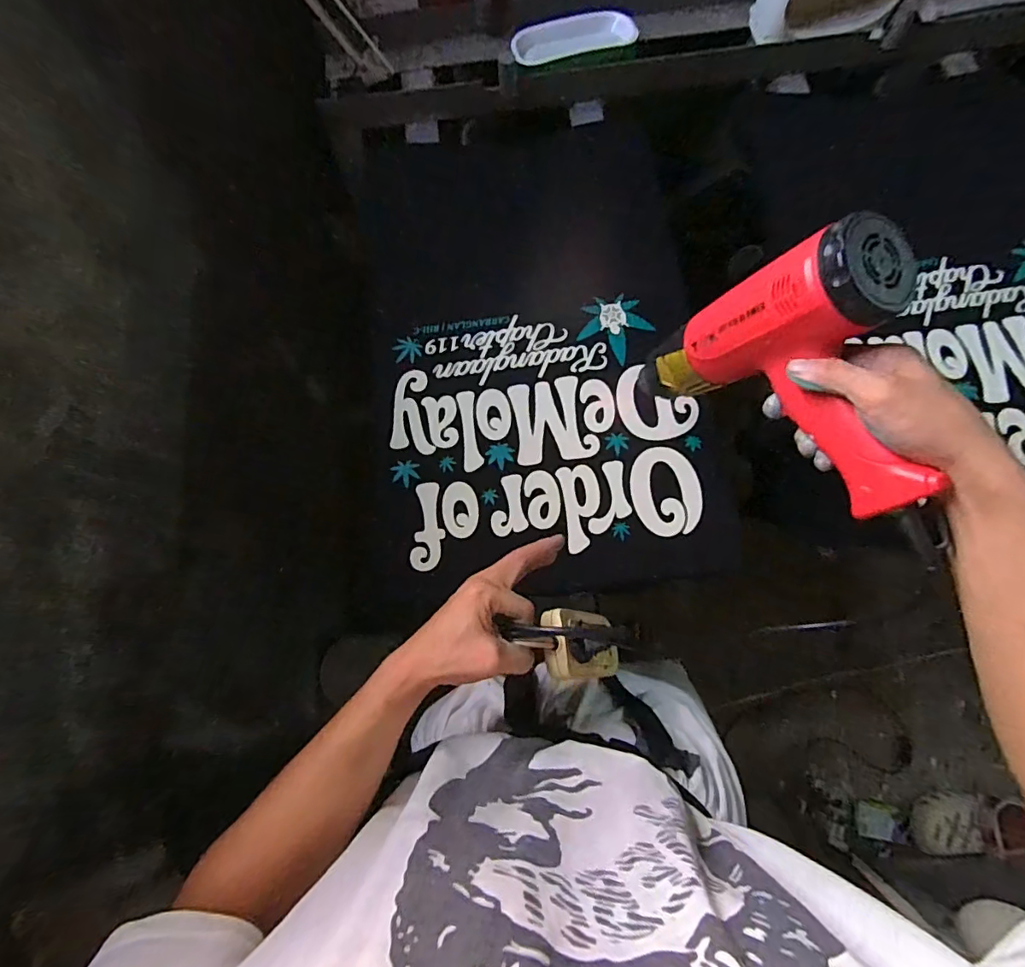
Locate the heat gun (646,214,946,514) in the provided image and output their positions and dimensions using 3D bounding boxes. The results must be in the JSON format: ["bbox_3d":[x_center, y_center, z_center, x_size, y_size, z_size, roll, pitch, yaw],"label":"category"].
[{"bbox_3d":[0.215,-0.083,0.416,0.080,0.230,0.187,-23,99,-21],"label":"heat gun"}]

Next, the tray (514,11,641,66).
[{"bbox_3d":[0.087,-0.644,0.738,0.174,0.019,0.078,-14,77,-5],"label":"tray"}]

